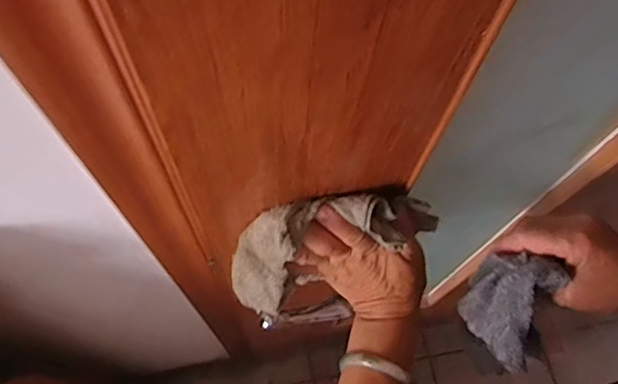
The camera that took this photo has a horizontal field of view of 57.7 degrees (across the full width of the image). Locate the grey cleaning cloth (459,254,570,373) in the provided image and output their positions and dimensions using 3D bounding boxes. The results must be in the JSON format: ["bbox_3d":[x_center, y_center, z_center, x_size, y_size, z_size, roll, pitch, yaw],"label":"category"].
[{"bbox_3d":[0.164,0.099,0.467,0.057,0.070,0.081,19,68,5],"label":"grey cleaning cloth"}]

